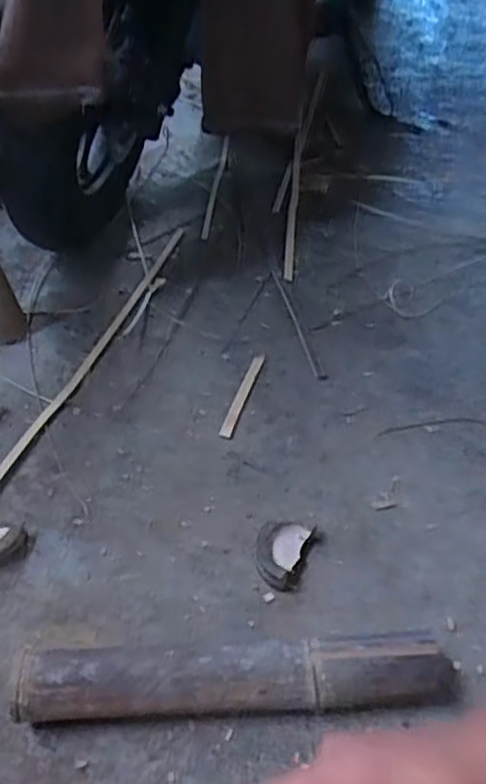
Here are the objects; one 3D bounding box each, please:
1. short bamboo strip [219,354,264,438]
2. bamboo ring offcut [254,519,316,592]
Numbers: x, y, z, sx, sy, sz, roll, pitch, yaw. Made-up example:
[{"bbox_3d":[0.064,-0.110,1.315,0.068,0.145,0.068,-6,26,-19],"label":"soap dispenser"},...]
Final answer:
[{"bbox_3d":[0.000,0.000,0.906,0.016,0.008,0.144,14,47,13],"label":"short bamboo strip"},{"bbox_3d":[0.044,0.165,0.736,0.056,0.039,0.078,14,47,14],"label":"bamboo ring offcut"}]

